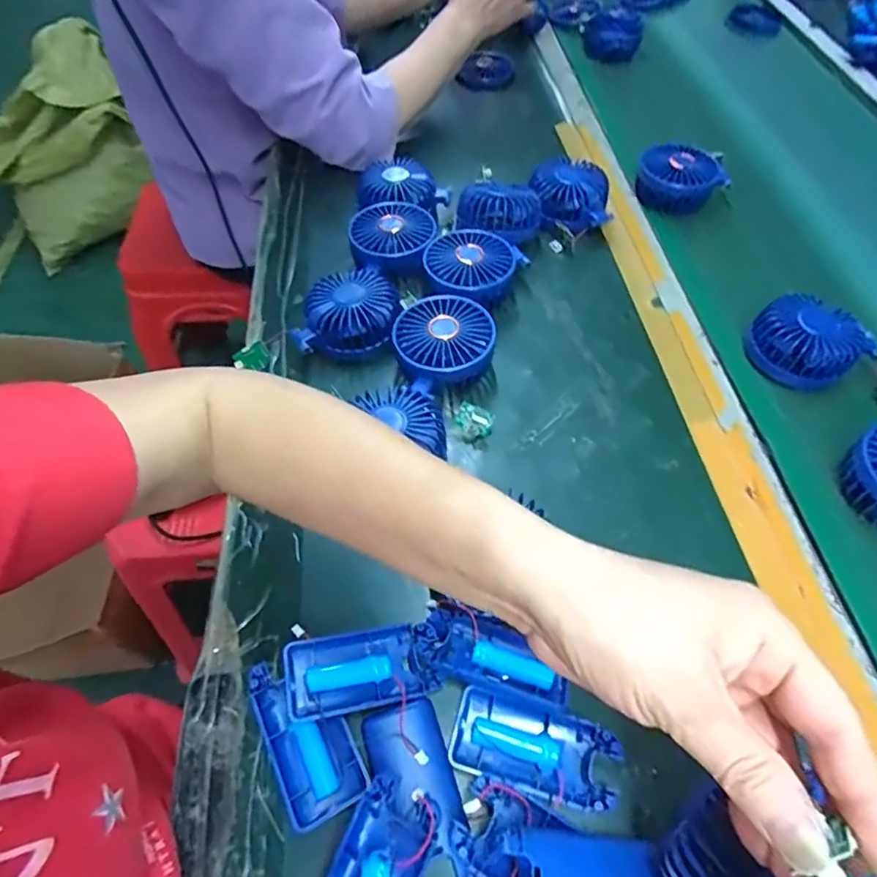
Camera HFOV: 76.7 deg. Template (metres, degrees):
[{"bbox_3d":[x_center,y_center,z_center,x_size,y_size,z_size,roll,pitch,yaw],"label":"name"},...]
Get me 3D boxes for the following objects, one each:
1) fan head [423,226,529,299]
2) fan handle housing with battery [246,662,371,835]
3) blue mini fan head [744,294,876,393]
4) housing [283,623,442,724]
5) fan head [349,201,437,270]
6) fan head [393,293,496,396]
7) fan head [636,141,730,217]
[{"bbox_3d":[0.032,-0.170,0.547,0.084,0.033,0.086,1,56,-1],"label":"fan head"},{"bbox_3d":[-0.079,0.176,0.331,0.045,0.020,0.092,-25,60,-17],"label":"fan handle housing with battery"},{"bbox_3d":[0.332,-0.088,0.495,0.091,0.043,0.077,38,63,22],"label":"blue mini fan head"},{"bbox_3d":[-0.047,0.143,0.340,0.086,0.021,0.045,-11,57,-8],"label":"housing"},{"bbox_3d":[-0.048,-0.207,0.580,0.087,0.039,0.083,-4,56,-4],"label":"fan head"},{"bbox_3d":[0.005,-0.084,0.494,0.083,0.043,0.083,1,56,-1],"label":"fan head"},{"bbox_3d":[0.284,-0.309,0.646,0.095,0.052,0.086,12,56,7],"label":"fan head"}]

